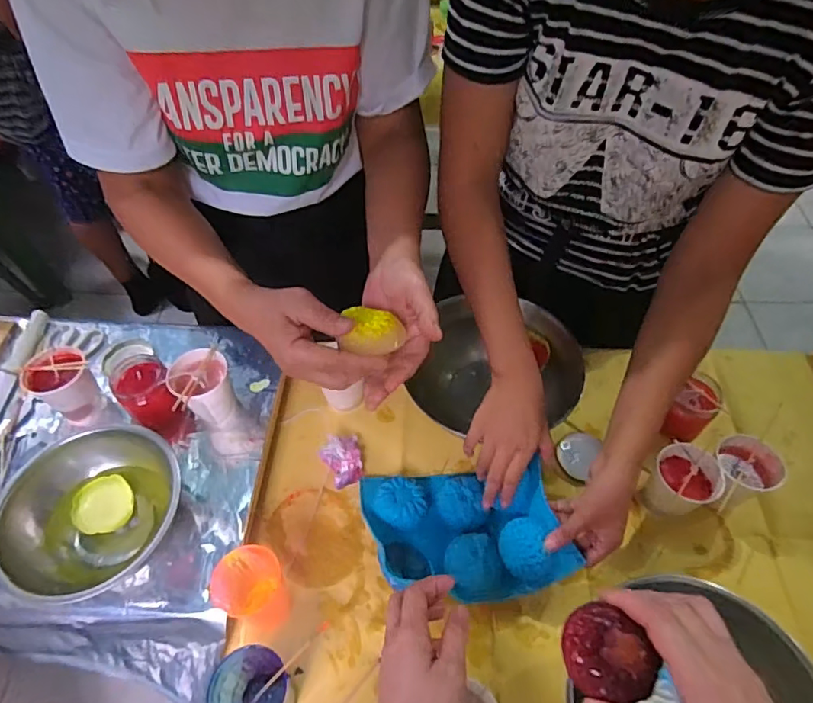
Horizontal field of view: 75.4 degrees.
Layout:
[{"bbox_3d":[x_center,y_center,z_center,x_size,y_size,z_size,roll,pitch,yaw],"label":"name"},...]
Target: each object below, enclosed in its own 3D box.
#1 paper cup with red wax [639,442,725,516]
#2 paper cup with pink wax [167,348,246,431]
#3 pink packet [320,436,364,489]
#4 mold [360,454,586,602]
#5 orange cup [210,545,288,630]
[{"bbox_3d":[0.346,0.170,0.670,0.077,0.088,0.073,0,53,0],"label":"paper cup with red wax"},{"bbox_3d":[-0.260,0.052,0.690,0.067,0.098,0.072,0,53,0],"label":"paper cup with pink wax"},{"bbox_3d":[-0.084,0.147,0.702,0.050,0.031,0.065,-14,54,-10],"label":"pink packet"},{"bbox_3d":[0.066,0.215,0.640,0.244,0.087,0.149,1,53,2],"label":"mold"},{"bbox_3d":[-0.174,0.268,0.590,0.066,0.103,0.070,0,53,0],"label":"orange cup"}]

